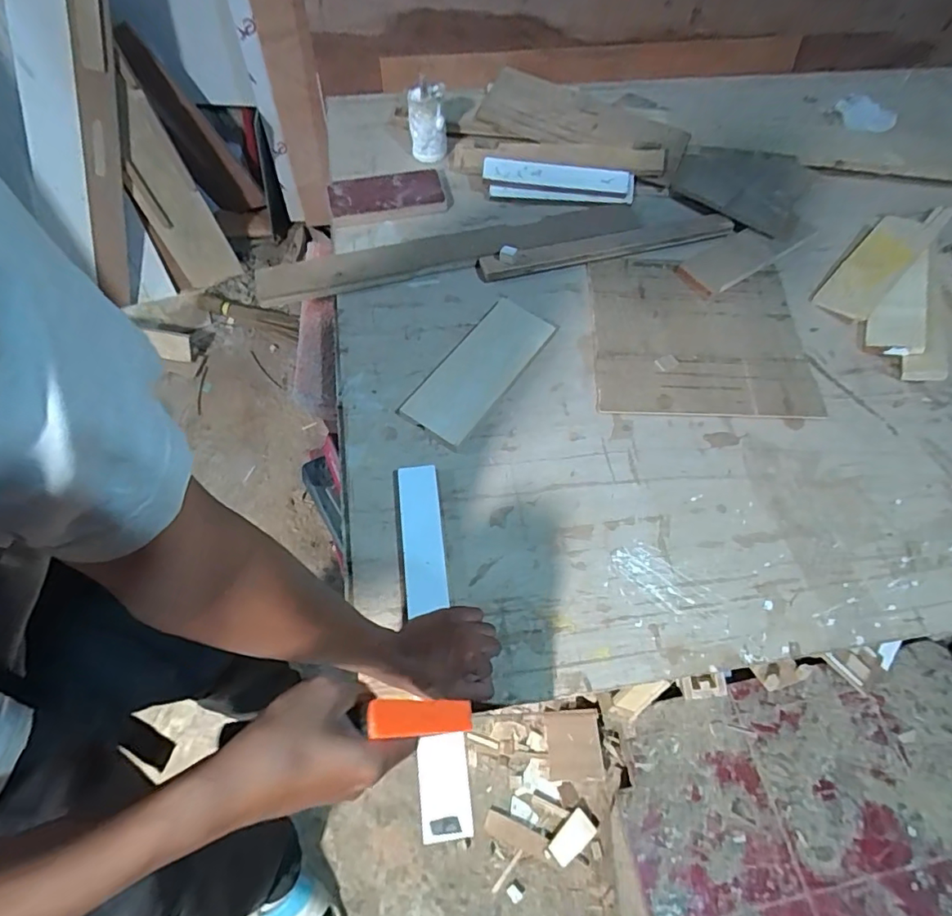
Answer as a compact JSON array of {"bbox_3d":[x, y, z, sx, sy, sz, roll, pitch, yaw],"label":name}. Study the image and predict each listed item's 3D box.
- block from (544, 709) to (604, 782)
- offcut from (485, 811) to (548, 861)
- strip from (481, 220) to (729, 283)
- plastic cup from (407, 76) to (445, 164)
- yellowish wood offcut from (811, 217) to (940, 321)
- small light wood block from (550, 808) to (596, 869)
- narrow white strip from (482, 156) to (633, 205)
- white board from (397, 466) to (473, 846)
[{"bbox_3d":[0.210,0.615,1.125,0.111,0.026,0.127,-10,51,15],"label":"block"},{"bbox_3d":[0.082,0.775,1.077,0.131,0.009,0.040,21,63,8],"label":"offcut"},{"bbox_3d":[0.217,-0.343,0.855,0.431,0.016,0.044,-13,66,-7],"label":"strip"},{"bbox_3d":[-0.083,-0.566,0.895,0.063,0.107,0.066,1,65,-1],"label":"plastic cup"},{"bbox_3d":[0.648,-0.314,0.849,0.081,0.016,0.250,39,73,24],"label":"yellowish wood offcut"},{"bbox_3d":[0.195,0.773,1.064,0.100,0.010,0.053,-41,56,-16],"label":"small light wood block"},{"bbox_3d":[0.141,-0.470,0.893,0.255,0.056,0.020,1,39,-4],"label":"narrow white strip"},{"bbox_3d":[-0.051,0.188,0.581,0.048,0.015,0.386,-6,64,-4],"label":"white board"}]

